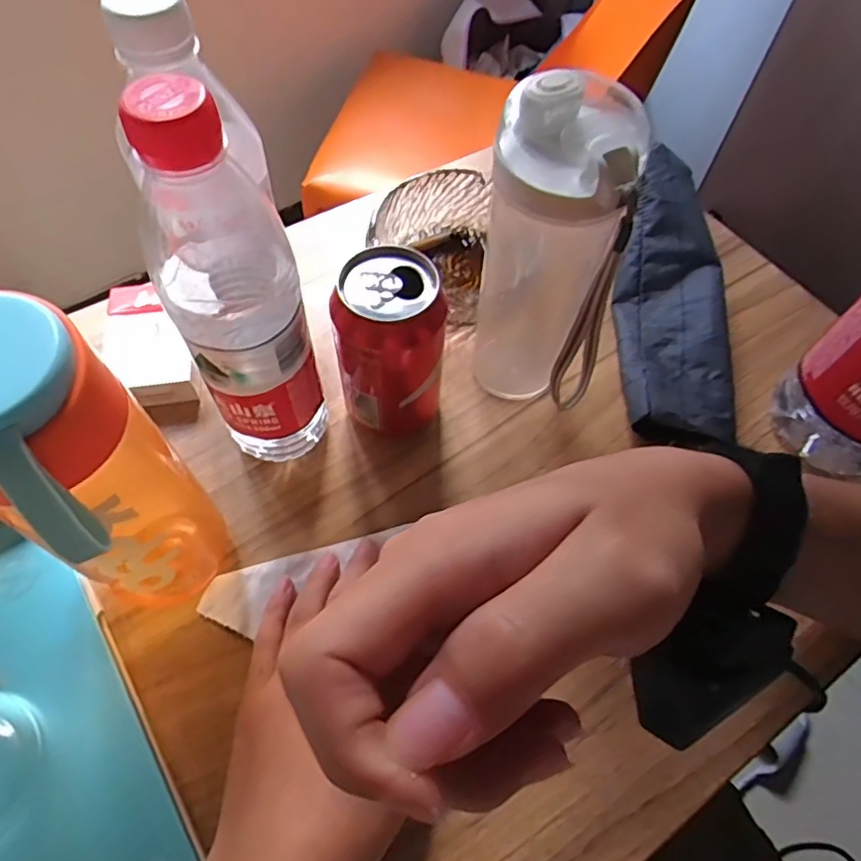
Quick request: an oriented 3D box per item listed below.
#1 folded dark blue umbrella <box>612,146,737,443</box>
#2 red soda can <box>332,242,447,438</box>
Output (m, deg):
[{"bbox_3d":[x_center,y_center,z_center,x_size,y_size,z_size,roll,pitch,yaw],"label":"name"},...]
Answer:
[{"bbox_3d":[0.184,-0.107,0.447,0.076,0.047,0.251,6,60,1],"label":"folded dark blue umbrella"},{"bbox_3d":[-0.022,-0.047,0.358,0.058,0.116,0.062,9,60,3],"label":"red soda can"}]

